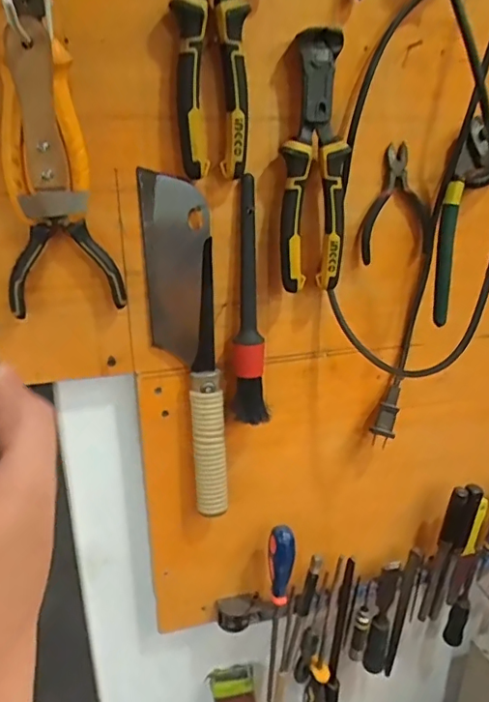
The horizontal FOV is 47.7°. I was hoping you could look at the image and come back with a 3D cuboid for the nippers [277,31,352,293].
[{"bbox_3d":[0.060,-0.157,0.473,0.055,0.202,0.033,3,22,7],"label":"nippers"}]

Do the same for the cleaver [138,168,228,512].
[{"bbox_3d":[-0.053,0.006,0.521,0.065,0.323,0.021,-4,23,-10],"label":"cleaver"}]

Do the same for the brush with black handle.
[{"bbox_3d":[0.006,-0.039,0.511,0.031,0.224,0.024,1,22,2],"label":"brush with black handle"}]

